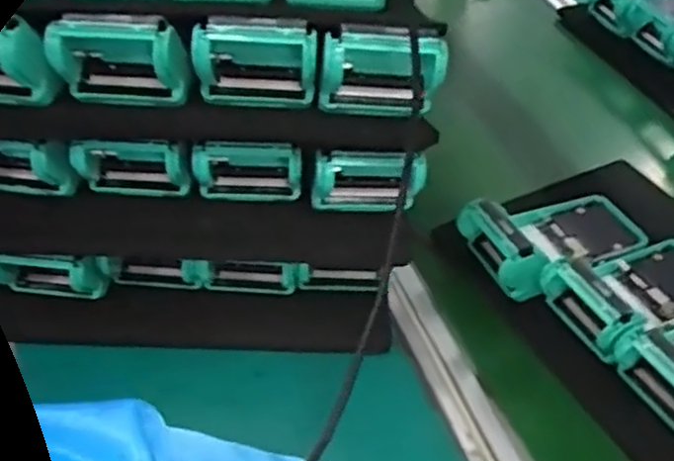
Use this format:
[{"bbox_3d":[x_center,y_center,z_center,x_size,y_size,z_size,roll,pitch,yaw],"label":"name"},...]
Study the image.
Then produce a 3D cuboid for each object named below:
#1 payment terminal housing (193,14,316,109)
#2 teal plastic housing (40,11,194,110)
[{"bbox_3d":[-0.052,-0.108,0.466,0.074,0.066,0.033,10,59,6],"label":"payment terminal housing"},{"bbox_3d":[-0.138,-0.107,0.460,0.079,0.065,0.025,1,44,-1],"label":"teal plastic housing"}]

